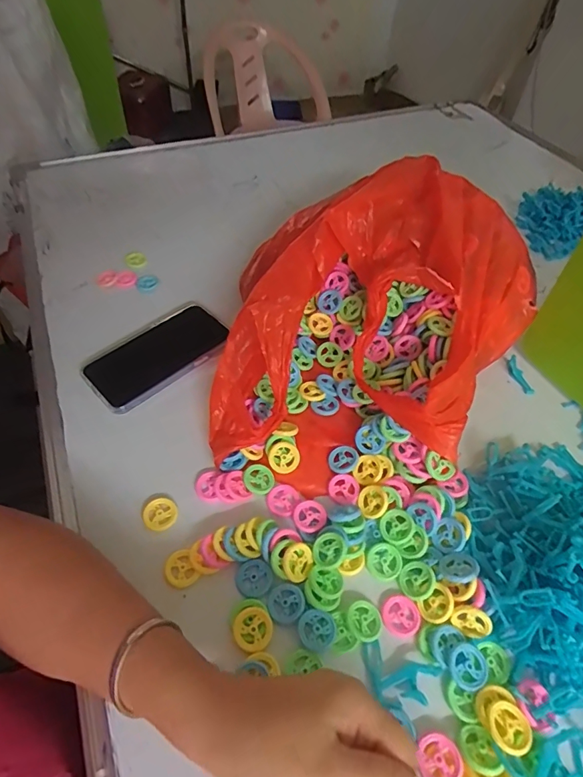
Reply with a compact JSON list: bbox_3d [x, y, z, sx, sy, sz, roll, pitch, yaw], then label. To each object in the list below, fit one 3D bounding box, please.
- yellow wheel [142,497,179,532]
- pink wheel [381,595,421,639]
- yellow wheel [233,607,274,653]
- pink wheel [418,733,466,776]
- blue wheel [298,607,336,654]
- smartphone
[{"bbox_3d":[-0.116,0.112,0.390,0.028,0.004,0.027,3,70,-10],"label":"yellow wheel"},{"bbox_3d":[0.086,0.178,0.345,0.029,0.004,0.029,0,53,0],"label":"pink wheel"},{"bbox_3d":[-0.029,0.183,0.334,0.028,0.009,0.029,0,53,0],"label":"yellow wheel"},{"bbox_3d":[0.099,0.246,0.290,0.025,0.006,0.029,-18,55,-13],"label":"pink wheel"},{"bbox_3d":[0.019,0.183,0.334,0.027,0.004,0.029,0,53,0],"label":"blue wheel"},{"bbox_3d":[-0.150,-0.039,0.495,0.153,0.013,0.083,-37,66,-20],"label":"smartphone"}]

